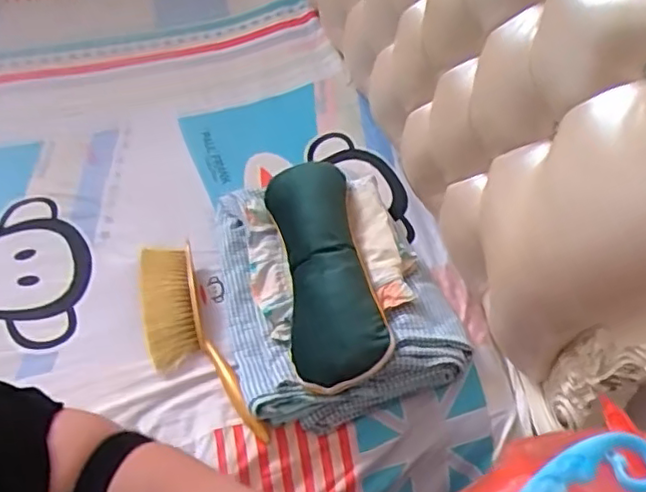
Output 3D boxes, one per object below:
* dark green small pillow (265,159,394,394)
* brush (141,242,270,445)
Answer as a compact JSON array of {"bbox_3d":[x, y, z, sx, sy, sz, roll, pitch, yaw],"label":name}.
[{"bbox_3d":[-0.003,0.014,0.948,0.125,0.046,0.417,-7,50,-7],"label":"dark green small pillow"},{"bbox_3d":[-0.207,0.137,0.950,0.106,0.035,0.373,-19,52,-17],"label":"brush"}]

